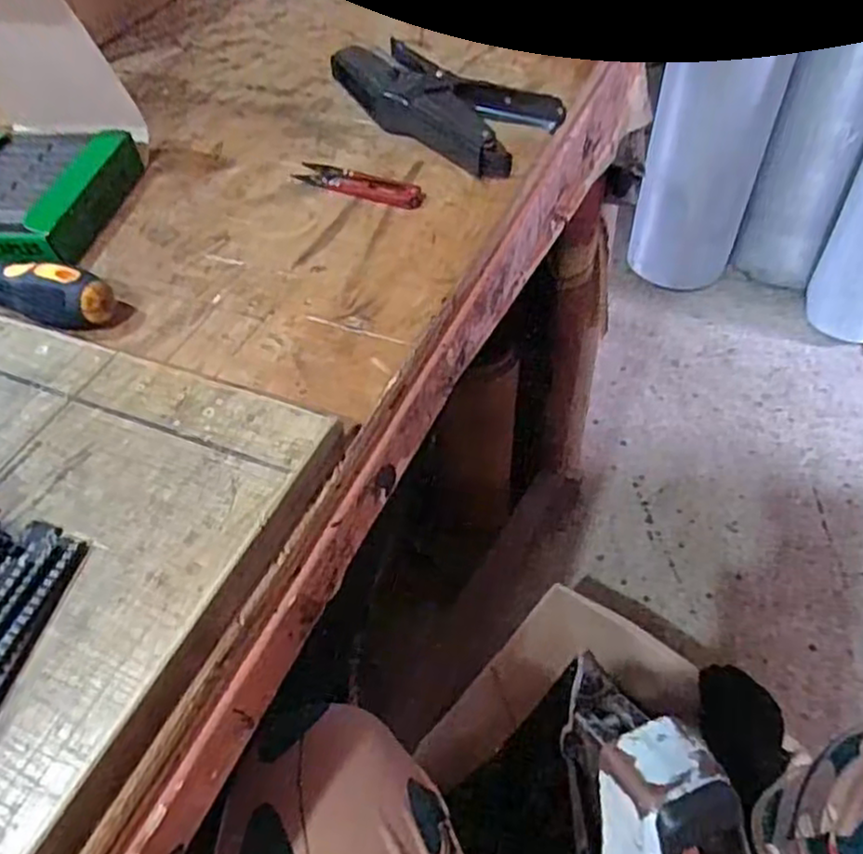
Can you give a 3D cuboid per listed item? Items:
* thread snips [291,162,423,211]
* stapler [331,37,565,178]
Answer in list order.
[{"bbox_3d":[-0.049,-0.165,0.472,0.098,0.004,0.026,21,56,22],"label":"thread snips"},{"bbox_3d":[0.010,-0.245,0.514,0.089,0.032,0.185,-35,55,-21],"label":"stapler"}]

